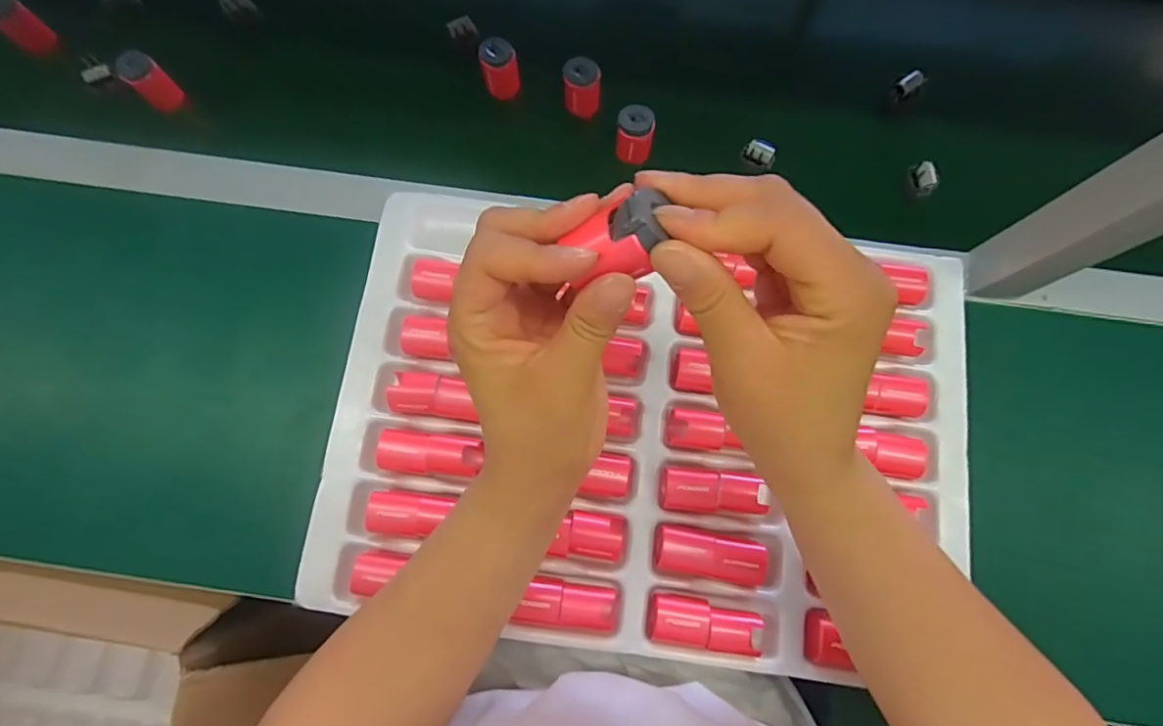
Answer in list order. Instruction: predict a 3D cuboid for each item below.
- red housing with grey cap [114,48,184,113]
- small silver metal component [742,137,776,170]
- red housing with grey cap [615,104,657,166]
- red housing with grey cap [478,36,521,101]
[{"bbox_3d":[-0.368,-0.240,0.468,0.027,0.042,0.029,41,78,9],"label":"red housing with grey cap"},{"bbox_3d":[0.151,-0.177,0.462,0.027,0.016,0.015,24,76,5],"label":"small silver metal component"},{"bbox_3d":[0.045,-0.190,0.456,0.031,0.036,0.028,12,75,2],"label":"red housing with grey cap"},{"bbox_3d":[-0.071,-0.258,0.478,0.029,0.039,0.029,-16,75,-5],"label":"red housing with grey cap"}]

